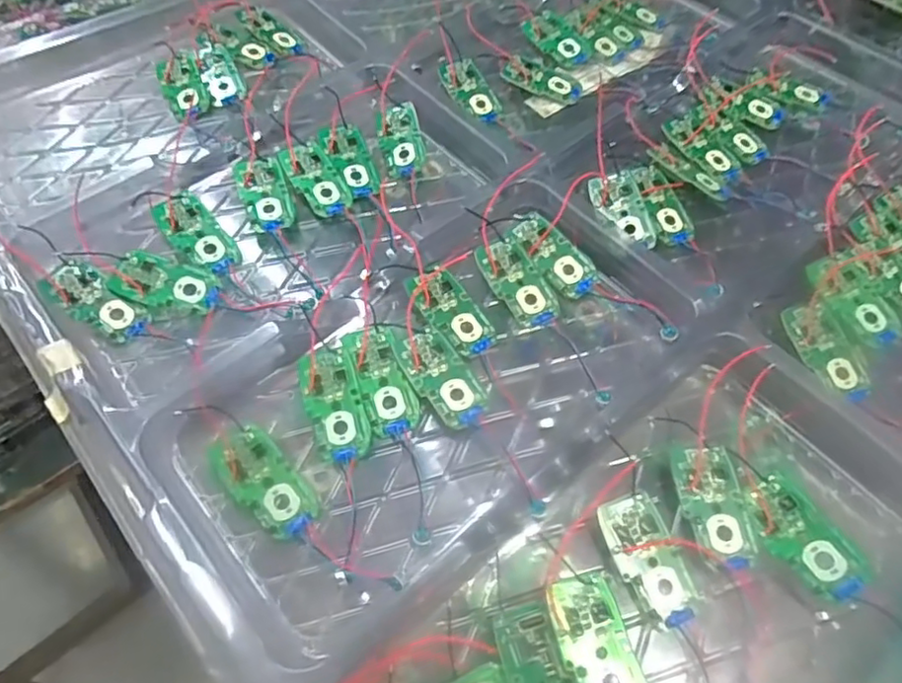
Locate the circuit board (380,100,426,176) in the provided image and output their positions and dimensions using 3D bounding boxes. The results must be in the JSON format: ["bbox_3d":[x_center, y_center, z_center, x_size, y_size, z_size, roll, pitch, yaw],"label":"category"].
[{"bbox_3d":[-0.021,-0.088,0.276,0.018,0.004,0.039,-15,65,4],"label":"circuit board"}]

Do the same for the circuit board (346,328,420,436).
[{"bbox_3d":[-0.023,0.013,0.214,0.017,0.004,0.038,-18,74,-13],"label":"circuit board"}]

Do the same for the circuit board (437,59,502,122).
[{"bbox_3d":[0.009,-0.118,0.297,0.019,0.004,0.036,-29,78,-12],"label":"circuit board"}]

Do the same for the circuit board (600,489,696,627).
[{"bbox_3d":[0.059,0.064,0.187,0.018,0.004,0.037,-21,74,-15],"label":"circuit board"}]

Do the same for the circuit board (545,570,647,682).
[{"bbox_3d":[0.040,0.084,0.172,0.019,0.005,0.038,-13,55,-9],"label":"circuit board"}]

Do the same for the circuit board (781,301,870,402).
[{"bbox_3d":[0.134,0.003,0.224,0.019,0.004,0.038,-18,71,-8],"label":"circuit board"}]

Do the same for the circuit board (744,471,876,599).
[{"bbox_3d":[0.103,0.057,0.185,0.017,0.004,0.036,-39,60,6],"label":"circuit board"}]

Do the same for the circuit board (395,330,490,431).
[{"bbox_3d":[-0.003,0.012,0.214,0.020,0.007,0.036,-28,59,-18],"label":"circuit board"}]

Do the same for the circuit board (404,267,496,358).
[{"bbox_3d":[0.000,-0.011,0.229,0.019,0.004,0.036,-32,76,-24],"label":"circuit board"}]

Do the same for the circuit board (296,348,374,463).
[{"bbox_3d":[-0.038,0.021,0.210,0.018,0.004,0.038,-18,74,-13],"label":"circuit board"}]

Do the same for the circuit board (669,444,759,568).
[{"bbox_3d":[0.081,0.050,0.193,0.018,0.007,0.035,-7,55,-5],"label":"circuit board"}]

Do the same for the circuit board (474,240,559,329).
[{"bbox_3d":[0.026,-0.022,0.239,0.019,0.004,0.037,-28,76,-12],"label":"circuit board"}]

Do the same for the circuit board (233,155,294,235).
[{"bbox_3d":[-0.075,-0.060,0.255,0.019,0.008,0.035,-17,56,-12],"label":"circuit board"}]

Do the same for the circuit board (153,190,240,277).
[{"bbox_3d":[-0.099,-0.041,0.244,0.019,0.004,0.040,-39,78,-24],"label":"circuit board"}]

